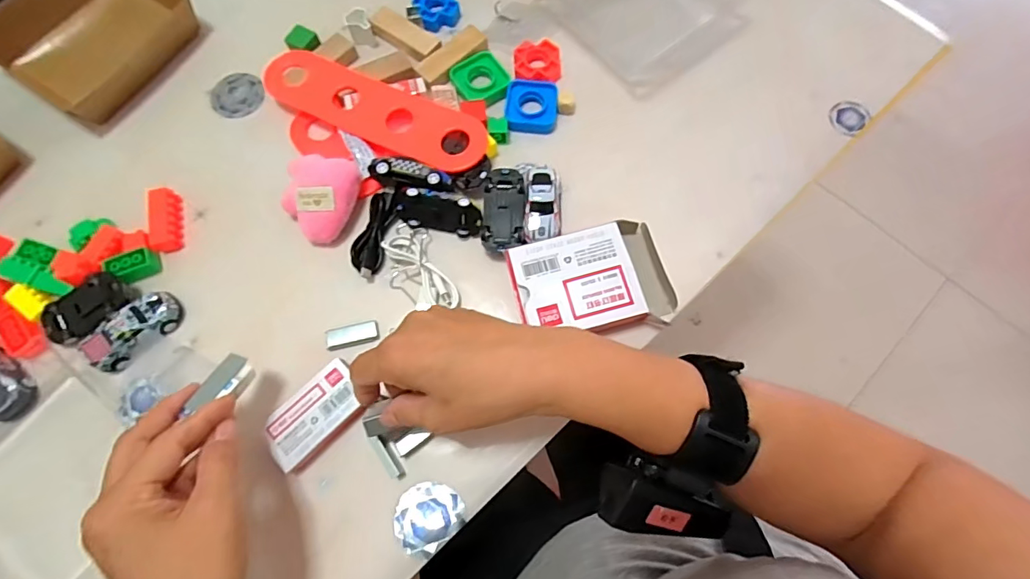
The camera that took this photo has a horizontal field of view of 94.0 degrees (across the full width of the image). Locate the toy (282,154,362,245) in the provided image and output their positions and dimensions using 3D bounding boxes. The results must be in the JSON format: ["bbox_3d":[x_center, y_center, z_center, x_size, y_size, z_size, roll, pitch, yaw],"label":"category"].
[{"bbox_3d":[-0.149,-0.069,0.362,0.054,0.027,0.062,11,73,5],"label":"toy"}]

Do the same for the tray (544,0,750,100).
[{"bbox_3d":[0.113,-0.255,0.432,0.130,0.014,0.145,-34,75,-9],"label":"tray"}]

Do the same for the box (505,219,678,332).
[{"bbox_3d":[0.055,-0.005,0.343,0.111,0.029,0.073,-13,72,-3],"label":"box"}]

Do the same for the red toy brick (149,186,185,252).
[{"bbox_3d":[-0.267,-0.054,0.367,0.018,0.016,0.050,-12,72,-3],"label":"red toy brick"}]

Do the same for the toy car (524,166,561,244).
[{"bbox_3d":[0.021,-0.063,0.365,0.026,0.022,0.060,-1,72,1],"label":"toy car"}]

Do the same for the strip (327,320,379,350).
[{"bbox_3d":[-0.116,0.032,0.344,0.037,0.007,0.016,-12,72,-3],"label":"strip"}]

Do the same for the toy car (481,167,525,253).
[{"bbox_3d":[-0.008,-0.058,0.363,0.030,0.018,0.066,0,72,1],"label":"toy car"}]

